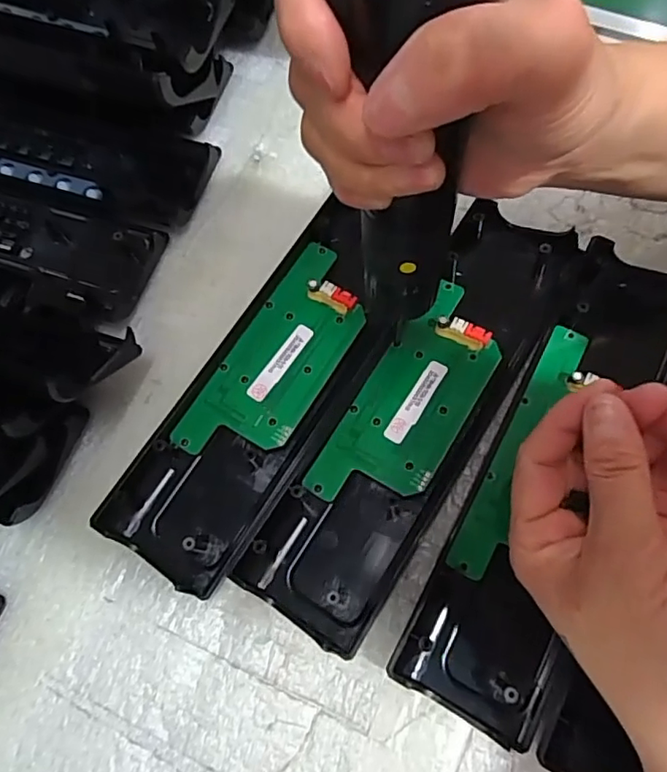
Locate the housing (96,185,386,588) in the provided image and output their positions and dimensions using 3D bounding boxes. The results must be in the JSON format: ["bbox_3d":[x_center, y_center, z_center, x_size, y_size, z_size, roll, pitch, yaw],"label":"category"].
[{"bbox_3d":[-0.033,0.001,0.297,0.070,0.023,0.210,30,75,12],"label":"housing"}]

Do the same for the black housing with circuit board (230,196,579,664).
[{"bbox_3d":[0.045,0.007,0.291,0.068,0.020,0.245,29,74,12],"label":"black housing with circuit board"}]

